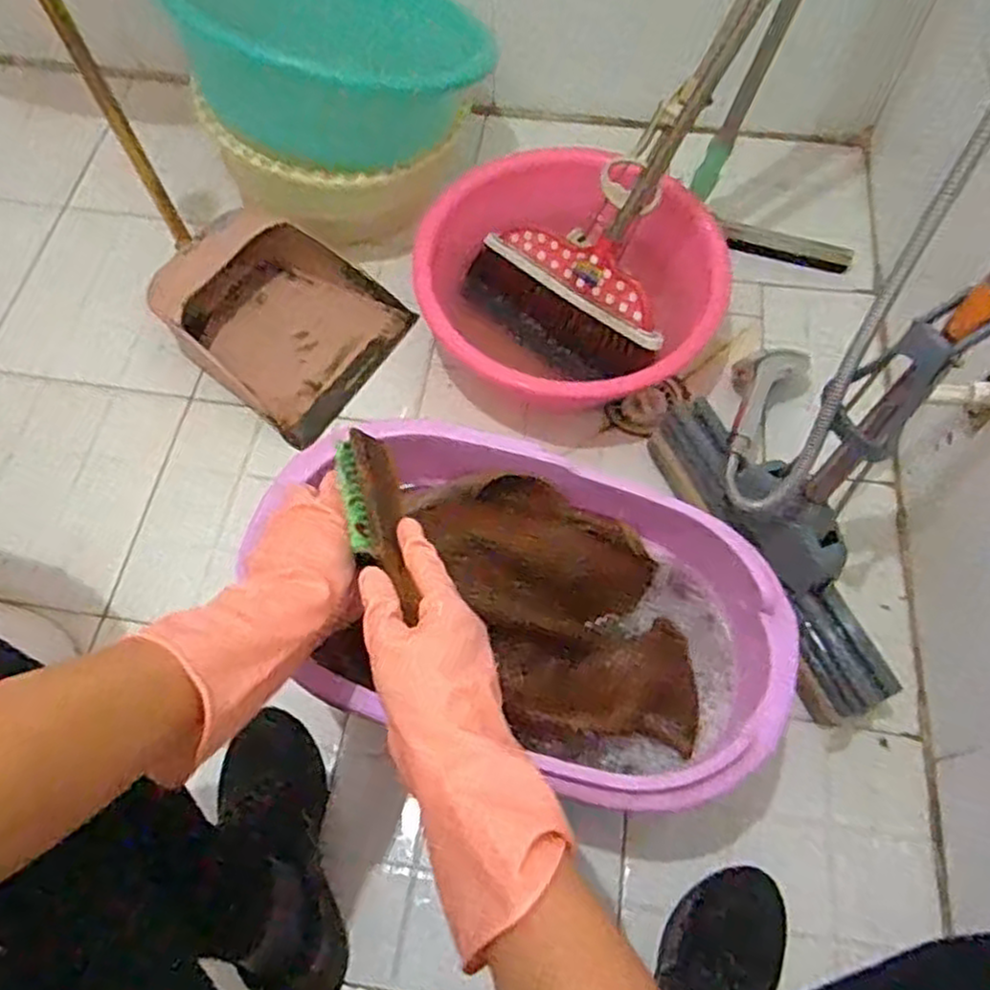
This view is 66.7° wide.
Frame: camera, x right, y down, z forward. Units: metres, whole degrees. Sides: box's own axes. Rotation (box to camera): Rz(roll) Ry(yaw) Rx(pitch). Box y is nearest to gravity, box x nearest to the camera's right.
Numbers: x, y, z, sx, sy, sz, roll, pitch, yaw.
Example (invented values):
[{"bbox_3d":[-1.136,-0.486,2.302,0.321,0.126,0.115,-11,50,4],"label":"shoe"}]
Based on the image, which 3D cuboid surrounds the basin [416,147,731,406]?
[{"bbox_3d":[0.105,-0.292,1.002,0.380,0.143,0.327,15,65,7],"label":"basin"}]

